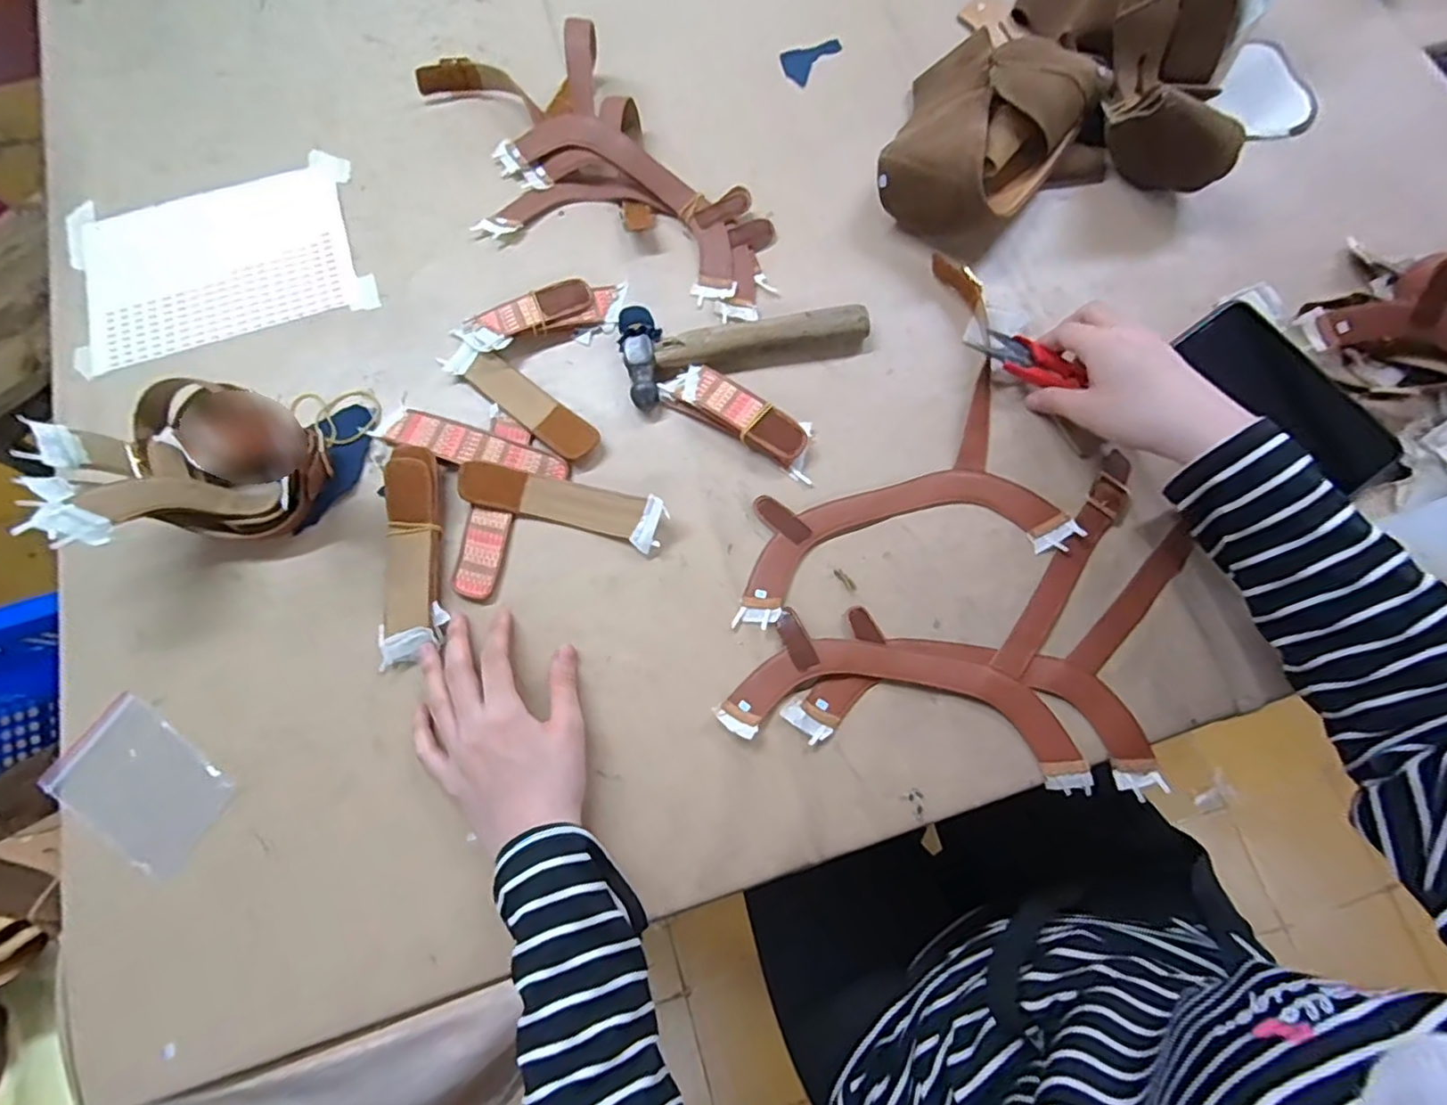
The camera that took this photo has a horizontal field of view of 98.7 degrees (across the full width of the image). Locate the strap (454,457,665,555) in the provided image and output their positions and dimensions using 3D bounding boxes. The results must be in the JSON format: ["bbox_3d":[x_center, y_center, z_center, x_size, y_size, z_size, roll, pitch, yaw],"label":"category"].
[{"bbox_3d":[-0.119,-0.037,0.454,0.150,0.016,0.036,16,77,4],"label":"strap"}]

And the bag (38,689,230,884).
[{"bbox_3d":[-0.385,0.153,0.410,0.110,0.008,0.070,32,78,8],"label":"bag"}]

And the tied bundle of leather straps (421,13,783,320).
[{"bbox_3d":[-0.112,-0.326,0.509,0.350,0.051,0.162,21,77,5],"label":"tied bundle of leather straps"}]

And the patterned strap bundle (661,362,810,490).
[{"bbox_3d":[0.015,-0.102,0.468,0.129,0.016,0.038,32,78,8],"label":"patterned strap bundle"}]

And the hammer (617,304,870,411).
[{"bbox_3d":[0.013,-0.174,0.484,0.184,0.023,0.078,-16,77,-4],"label":"hammer"}]

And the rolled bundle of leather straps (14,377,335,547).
[{"bbox_3d":[-0.350,-0.053,0.413,0.151,0.102,0.086,-16,77,-4],"label":"rolled bundle of leather straps"}]

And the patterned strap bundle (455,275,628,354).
[{"bbox_3d":[-0.145,-0.188,0.493,0.133,0.016,0.048,-10,76,-2],"label":"patterned strap bundle"}]

